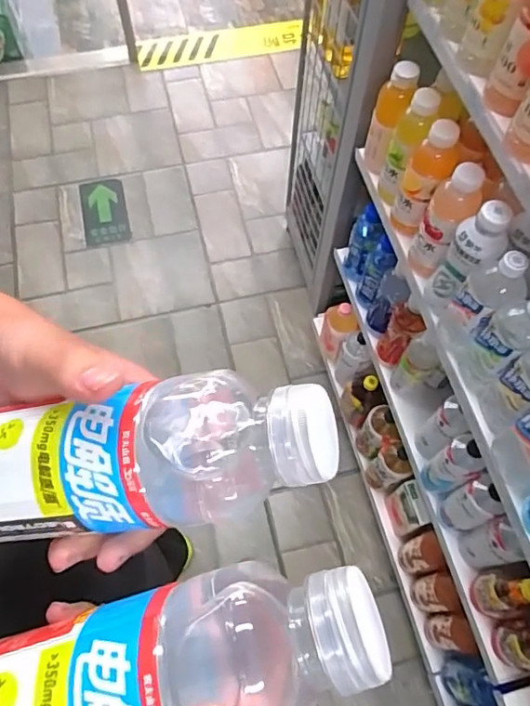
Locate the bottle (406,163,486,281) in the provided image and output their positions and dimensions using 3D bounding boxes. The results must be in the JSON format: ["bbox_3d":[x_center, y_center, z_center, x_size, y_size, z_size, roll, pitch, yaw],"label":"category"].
[{"bbox_3d":[0.264,-0.188,0.795,0.063,0.203,0.063,26,65,10],"label":"bottle"}]

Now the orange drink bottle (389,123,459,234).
[{"bbox_3d":[0.247,-0.266,0.827,0.064,0.198,0.065,1,63,-2],"label":"orange drink bottle"}]

